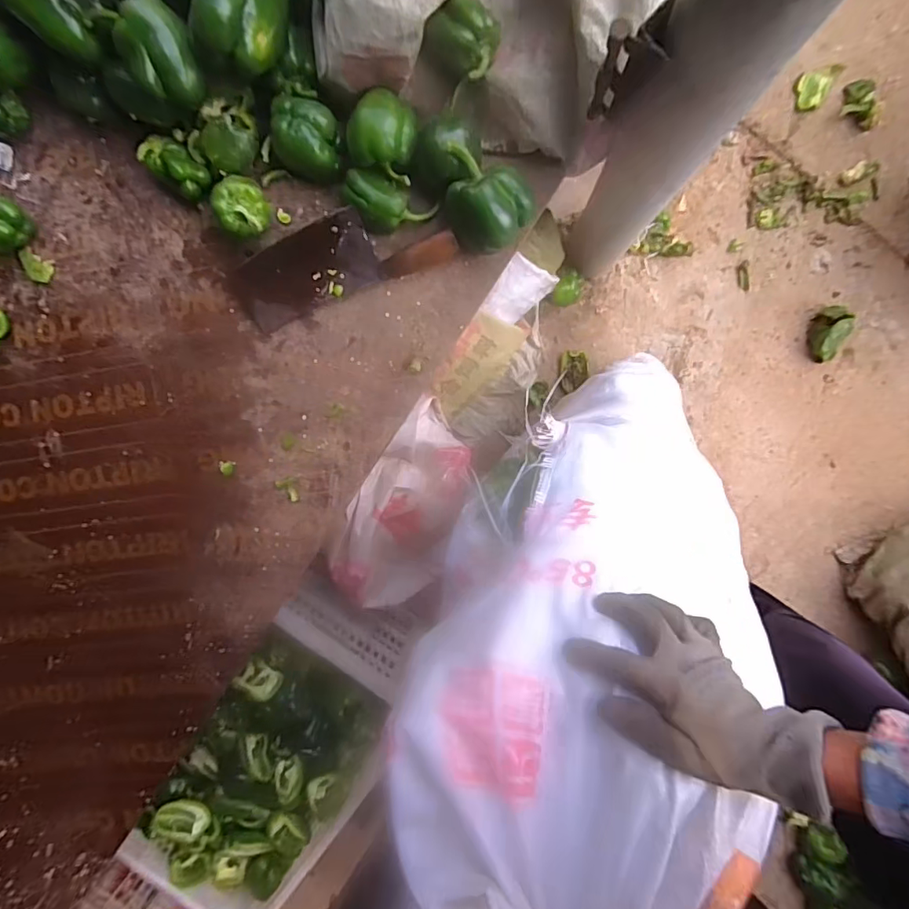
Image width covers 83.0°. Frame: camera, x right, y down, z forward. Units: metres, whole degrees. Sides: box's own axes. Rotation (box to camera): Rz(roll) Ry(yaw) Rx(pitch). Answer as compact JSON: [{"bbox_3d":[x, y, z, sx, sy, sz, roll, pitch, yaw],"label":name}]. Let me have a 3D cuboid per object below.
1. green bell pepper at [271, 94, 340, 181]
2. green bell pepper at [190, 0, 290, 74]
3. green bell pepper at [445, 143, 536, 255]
[{"bbox_3d":[-0.163,-0.349,0.572,0.069,0.068,0.070,10,99,2],"label":"green bell pepper"},{"bbox_3d":[-0.208,-0.421,0.486,0.079,0.060,0.095,22,99,0],"label":"green bell pepper"},{"bbox_3d":[0.034,-0.264,0.561,0.097,0.076,0.077,23,99,0],"label":"green bell pepper"}]

